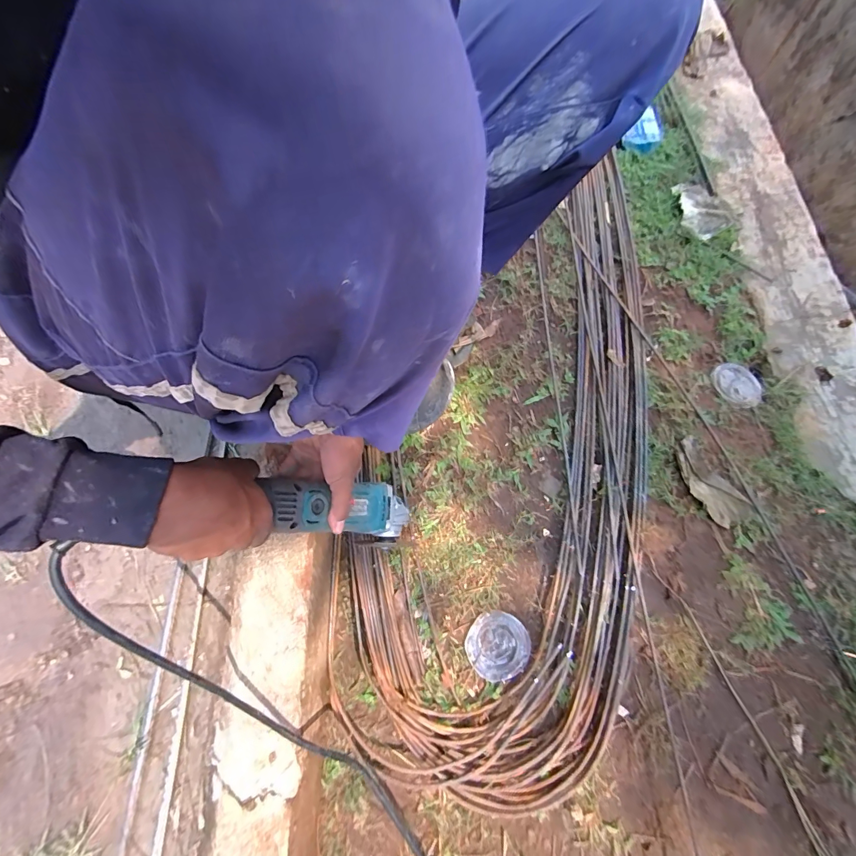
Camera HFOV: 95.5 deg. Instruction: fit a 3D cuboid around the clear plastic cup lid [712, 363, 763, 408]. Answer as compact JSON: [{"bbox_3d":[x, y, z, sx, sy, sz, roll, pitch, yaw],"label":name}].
[{"bbox_3d":[0.573,-0.080,0.721,0.084,0.006,0.088,1,71,-2],"label":"clear plastic cup lid"}]

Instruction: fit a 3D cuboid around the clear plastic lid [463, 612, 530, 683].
[{"bbox_3d":[0.101,0.314,0.564,0.090,0.006,0.087,1,71,-2],"label":"clear plastic lid"}]

